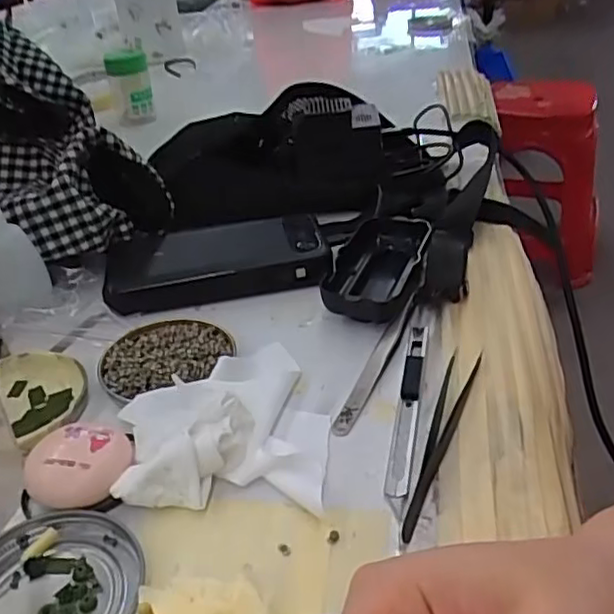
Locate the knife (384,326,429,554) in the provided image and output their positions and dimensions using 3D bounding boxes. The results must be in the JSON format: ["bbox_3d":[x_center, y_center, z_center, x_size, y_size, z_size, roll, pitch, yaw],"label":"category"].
[{"bbox_3d":[0.052,0.054,0.340,0.011,0.005,0.151,5,35,12],"label":"knife"}]

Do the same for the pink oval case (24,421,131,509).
[{"bbox_3d":[-0.109,0.077,0.312,0.046,0.023,0.039,-5,34,-2],"label":"pink oval case"}]

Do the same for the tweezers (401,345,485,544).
[{"bbox_3d":[0.067,0.062,0.322,0.016,0.009,0.122,11,37,20],"label":"tweezers"}]

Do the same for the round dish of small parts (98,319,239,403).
[{"bbox_3d":[-0.086,0.029,0.387,0.066,0.010,0.073,21,41,32],"label":"round dish of small parts"}]

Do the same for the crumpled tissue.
[{"bbox_3d":[-0.042,0.051,0.341,0.102,0.023,0.116,0,34,5],"label":"crumpled tissue"}]

